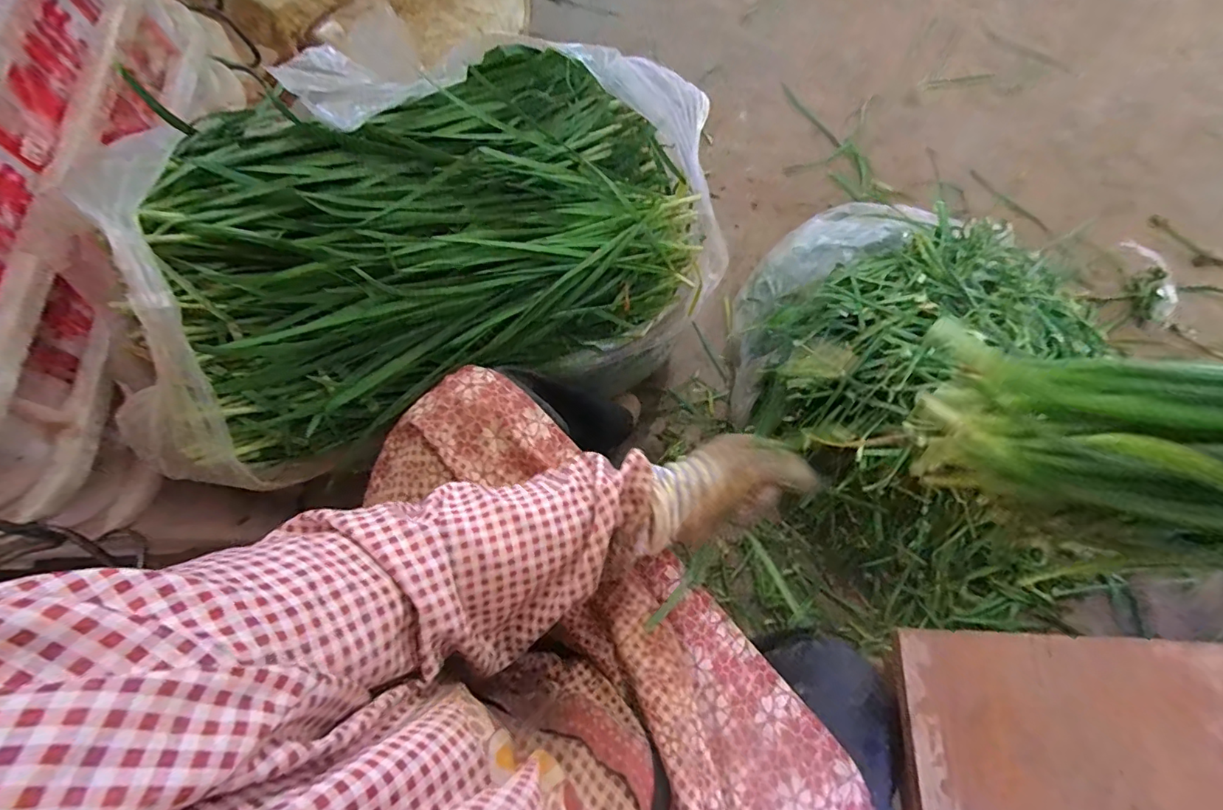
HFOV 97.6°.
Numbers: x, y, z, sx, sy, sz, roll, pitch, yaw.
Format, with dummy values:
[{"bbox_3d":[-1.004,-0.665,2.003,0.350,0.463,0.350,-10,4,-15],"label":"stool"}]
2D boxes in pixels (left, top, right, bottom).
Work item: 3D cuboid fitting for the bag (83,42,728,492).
[{"bbox_3d":[-0.154,-0.156,0.554,0.564,0.250,0.322,-21,93,-22],"label":"bag"}]

